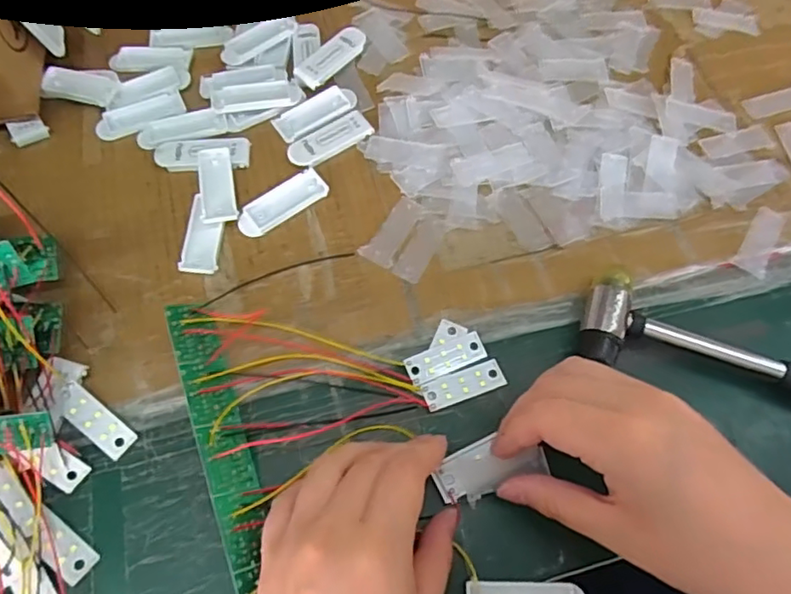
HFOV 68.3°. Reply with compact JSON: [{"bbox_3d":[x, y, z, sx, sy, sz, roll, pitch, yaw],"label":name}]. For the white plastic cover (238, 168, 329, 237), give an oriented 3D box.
[{"bbox_3d":[-0.070,-0.058,0.361,0.058,0.005,0.022,-34,71,-16],"label":"white plastic cover"}]

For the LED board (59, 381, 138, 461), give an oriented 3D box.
[{"bbox_3d":[-0.156,0.064,0.302,0.044,0.004,0.017,43,70,0],"label":"LED board"}]

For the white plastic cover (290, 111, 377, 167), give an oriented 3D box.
[{"bbox_3d":[-0.043,-0.102,0.378,0.057,0.004,0.022,-30,70,-15],"label":"white plastic cover"}]

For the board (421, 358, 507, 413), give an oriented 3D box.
[{"bbox_3d":[0.038,0.048,0.320,0.046,0.004,0.016,-20,68,-10],"label":"board"}]

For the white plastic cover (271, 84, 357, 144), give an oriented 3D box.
[{"bbox_3d":[-0.052,-0.123,0.385,0.057,0.004,0.023,-30,70,-15],"label":"white plastic cover"}]

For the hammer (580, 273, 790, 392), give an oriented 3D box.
[{"bbox_3d":[0.220,0.041,0.320,0.236,0.022,0.049,14,66,4],"label":"hammer"}]

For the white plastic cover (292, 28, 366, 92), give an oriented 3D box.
[{"bbox_3d":[-0.045,-0.166,0.406,0.022,0.009,0.058,40,70,15],"label":"white plastic cover"}]

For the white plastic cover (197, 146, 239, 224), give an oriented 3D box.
[{"bbox_3d":[-0.109,-0.069,0.358,0.021,0.010,0.052,-8,66,-6],"label":"white plastic cover"}]

